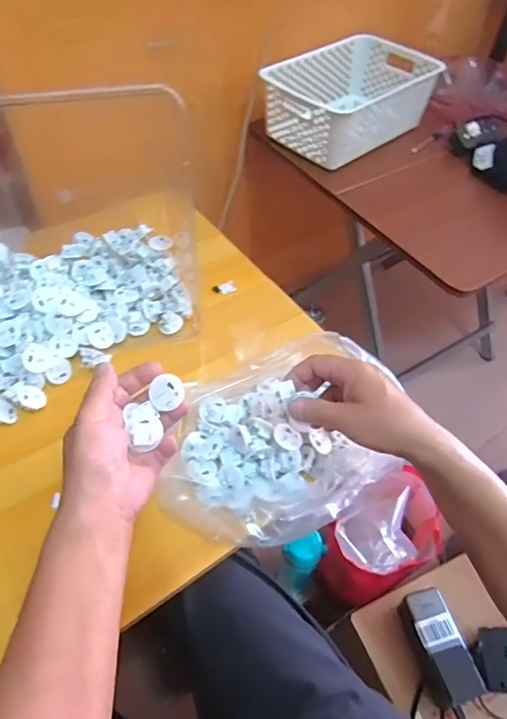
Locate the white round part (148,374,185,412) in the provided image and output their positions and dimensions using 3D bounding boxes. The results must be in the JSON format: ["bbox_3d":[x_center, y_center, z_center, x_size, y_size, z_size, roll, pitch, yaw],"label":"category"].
[{"bbox_3d":[-0.078,0.031,0.439,0.032,0.004,0.030,0,82,3],"label":"white round part"}]

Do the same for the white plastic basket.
[{"bbox_3d":[0.173,-0.491,0.919,0.295,0.111,0.210,-36,62,-27],"label":"white plastic basket"}]

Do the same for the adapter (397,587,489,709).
[{"bbox_3d":[0.252,0.387,0.659,0.061,0.052,0.129,-14,54,-14],"label":"adapter"}]

